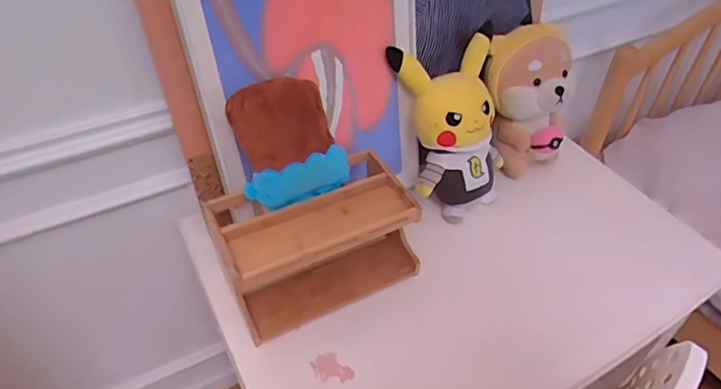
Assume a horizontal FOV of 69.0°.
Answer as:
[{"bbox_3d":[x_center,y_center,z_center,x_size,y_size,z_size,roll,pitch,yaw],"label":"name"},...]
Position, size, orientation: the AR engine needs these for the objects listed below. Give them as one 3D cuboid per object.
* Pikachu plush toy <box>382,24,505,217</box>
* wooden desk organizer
[{"bbox_3d":[0.199,-0.135,1.051,0.226,0.275,0.215,-27,51,-26],"label":"Pikachu plush toy"},{"bbox_3d":[-0.074,0.088,0.933,0.320,0.184,0.207,-16,47,-17],"label":"wooden desk organizer"}]

